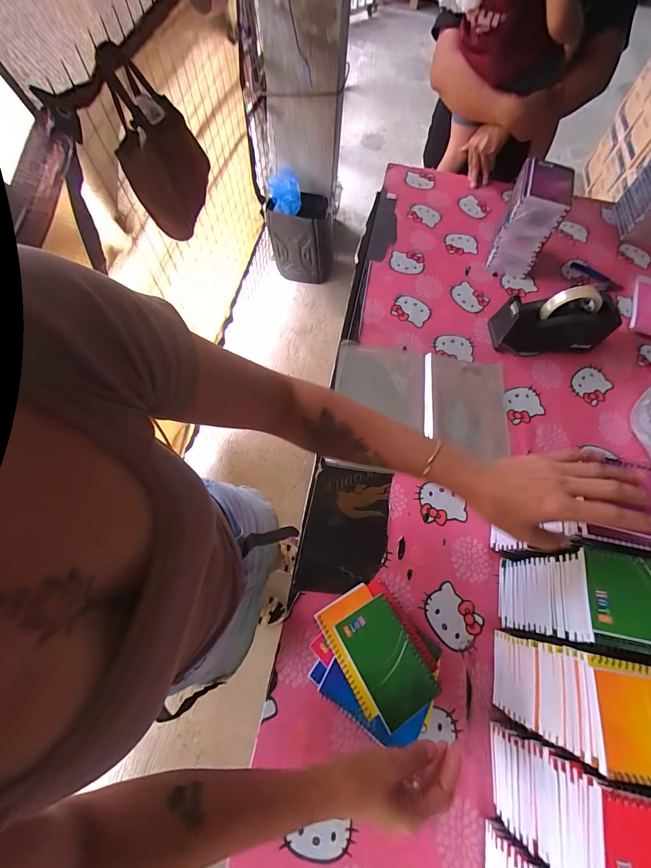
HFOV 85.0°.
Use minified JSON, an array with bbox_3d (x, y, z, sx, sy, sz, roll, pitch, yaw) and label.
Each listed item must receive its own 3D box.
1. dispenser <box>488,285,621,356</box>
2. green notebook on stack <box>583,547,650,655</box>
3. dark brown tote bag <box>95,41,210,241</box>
[{"bbox_3d":[0.440,-0.217,0.681,0.224,0.121,0.076,-1,66,-4],"label":"dispenser"},{"bbox_3d":[0.327,0.171,0.355,0.126,0.011,0.088,10,66,1],"label":"green notebook on stack"},{"bbox_3d":[-0.374,-0.655,0.824,0.154,0.275,0.202,14,66,3],"label":"dark brown tote bag"}]

